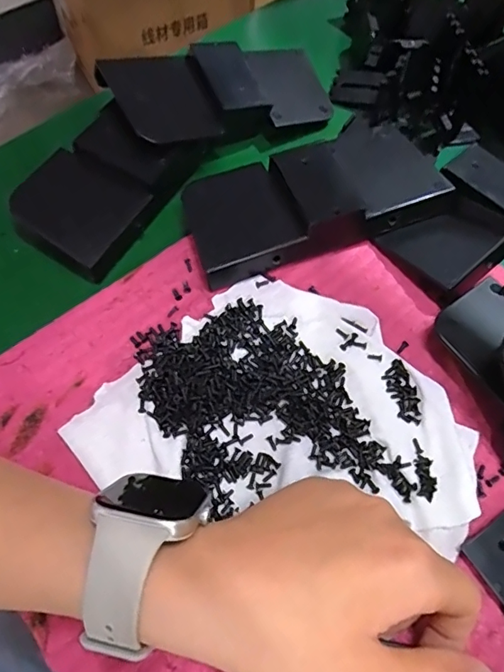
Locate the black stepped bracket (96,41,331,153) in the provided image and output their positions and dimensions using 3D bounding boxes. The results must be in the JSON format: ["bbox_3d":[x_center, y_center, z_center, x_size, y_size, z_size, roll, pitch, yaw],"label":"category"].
[{"bbox_3d":[-0.018,-0.170,0.349,0.158,0.037,0.070,-22,67,-14],"label":"black stepped bracket"}]

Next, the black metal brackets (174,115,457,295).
[{"bbox_3d":[0.038,-0.091,0.316,0.159,0.032,0.075,-22,67,-14],"label":"black metal brackets"}]

